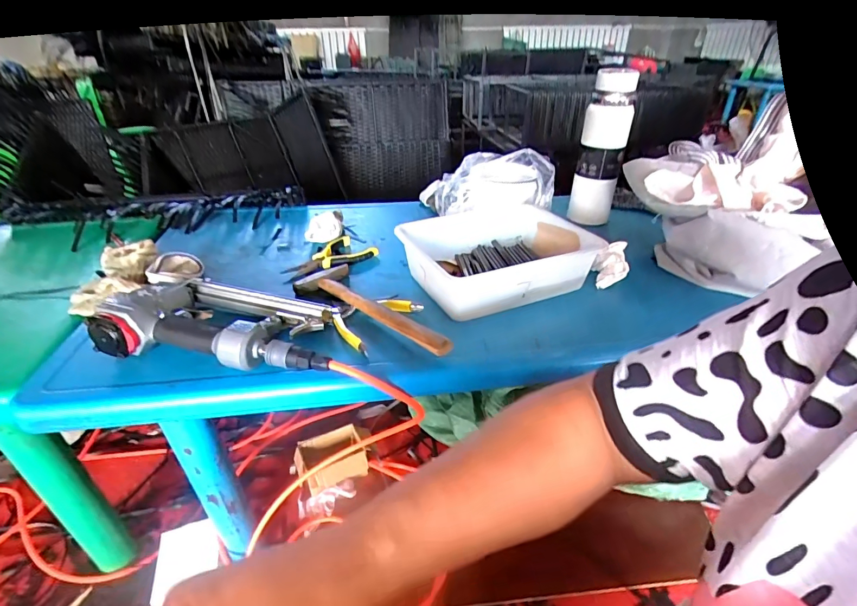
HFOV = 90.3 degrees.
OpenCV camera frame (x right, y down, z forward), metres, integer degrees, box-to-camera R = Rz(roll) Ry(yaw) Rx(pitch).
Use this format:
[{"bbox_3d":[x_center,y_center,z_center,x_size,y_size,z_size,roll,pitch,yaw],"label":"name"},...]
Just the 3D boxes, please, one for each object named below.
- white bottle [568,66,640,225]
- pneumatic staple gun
[{"bbox_3d":[0.335,-0.291,0.826,0.081,0.282,0.095,13,34,19],"label":"white bottle"},{"bbox_3d":[-0.242,0.016,0.536,0.269,0.064,0.148,3,33,5],"label":"pneumatic staple gun"}]

